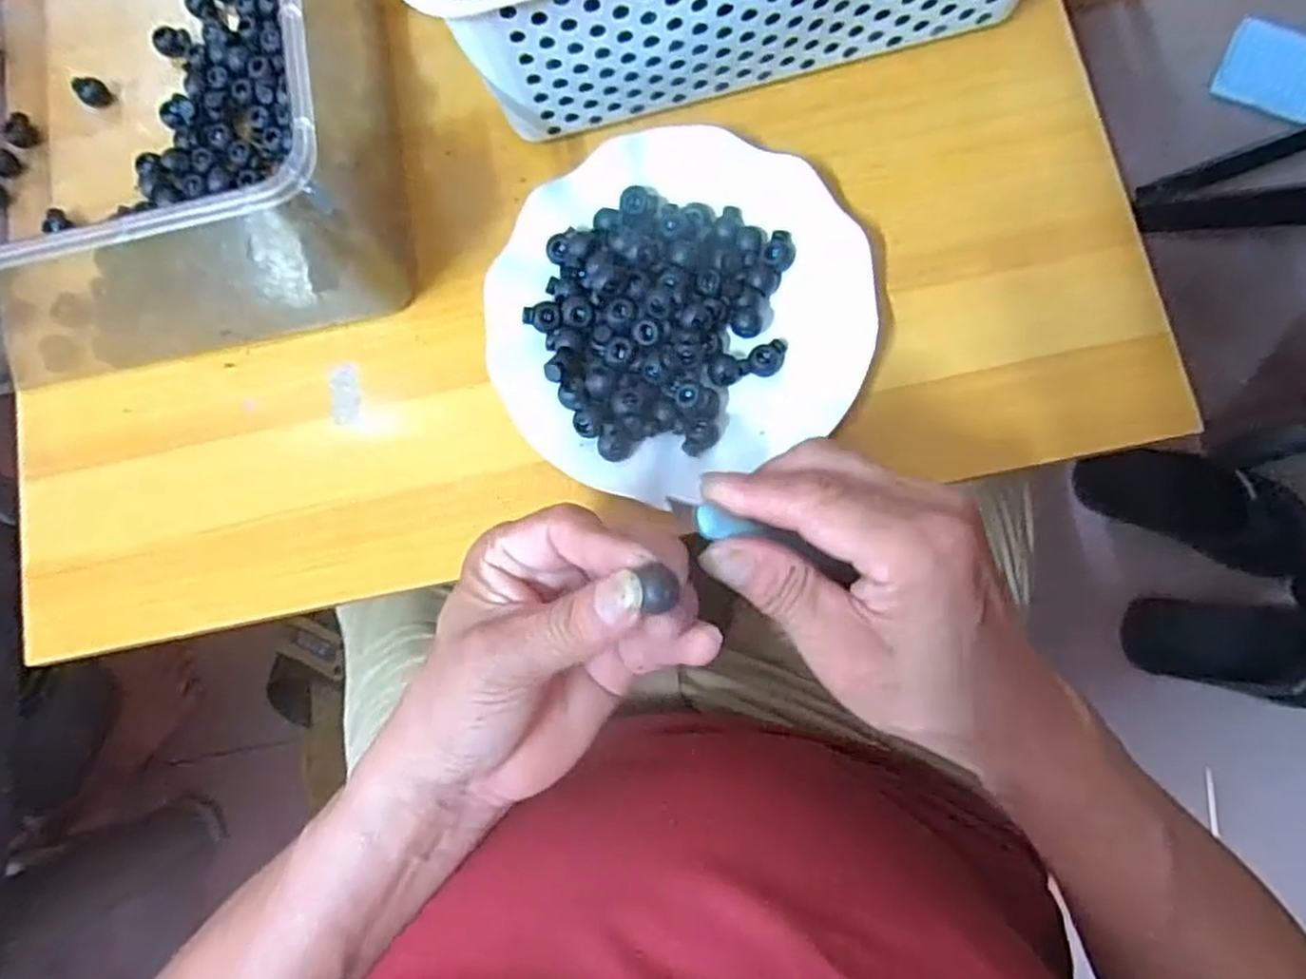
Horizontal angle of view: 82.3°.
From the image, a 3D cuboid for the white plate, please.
[{"bbox_3d":[0.012,-0.088,0.370,0.178,0.034,0.168,-1,81,6],"label":"white plate"}]

